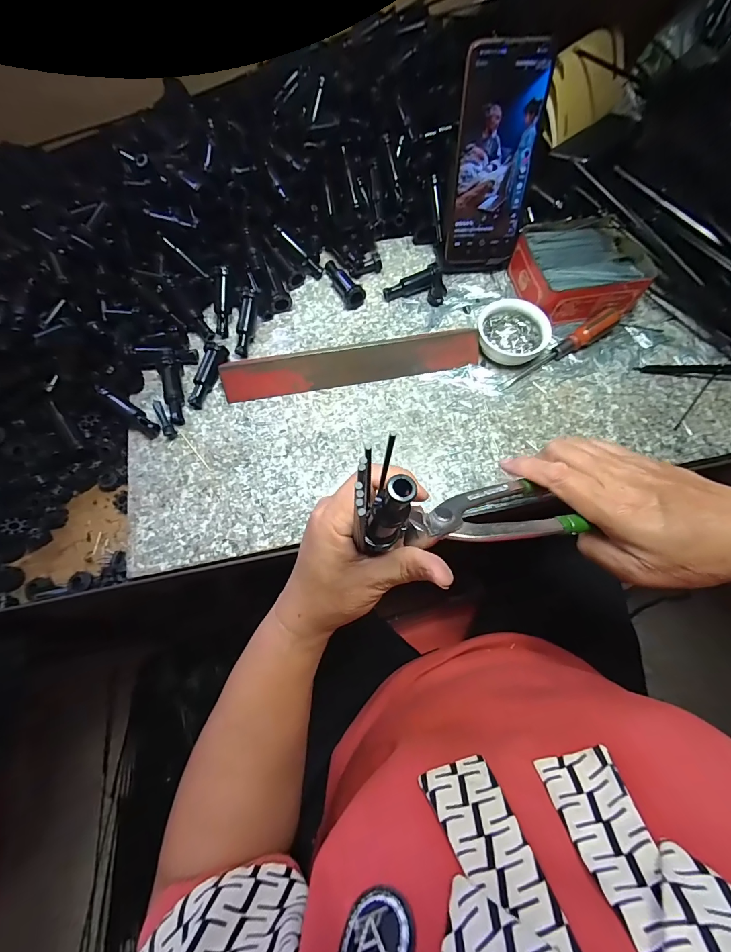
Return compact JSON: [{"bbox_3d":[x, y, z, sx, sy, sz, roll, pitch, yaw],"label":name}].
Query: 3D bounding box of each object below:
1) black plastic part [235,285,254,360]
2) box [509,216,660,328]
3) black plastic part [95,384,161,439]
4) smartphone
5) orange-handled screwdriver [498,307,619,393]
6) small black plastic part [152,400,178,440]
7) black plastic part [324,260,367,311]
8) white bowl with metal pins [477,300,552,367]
[{"bbox_3d":[-0.125,-0.160,0.393,0.014,0.010,0.069,6,90,1],"label":"black plastic part"},{"bbox_3d":[0.233,-0.223,0.416,0.127,0.045,0.104,-8,69,-4],"label":"box"},{"bbox_3d":[-0.227,-0.065,0.364,0.076,0.019,0.015,38,73,13],"label":"black plastic part"},{"bbox_3d":[0.126,-0.303,0.374,0.079,0.169,0.005,-5,45,-1],"label":"smartphone"},{"bbox_3d":[0.202,-0.130,0.392,0.149,0.024,0.020,-32,73,-13],"label":"orange-handled screwdriver"},{"bbox_3d":[-0.195,-0.057,0.364,0.011,0.008,0.052,-30,72,-12],"label":"small black plastic part"},{"bbox_3d":[-0.025,-0.220,0.426,0.019,0.023,0.069,-26,71,-11],"label":"black plastic part"},{"bbox_3d":[0.151,-0.149,0.397,0.071,0.025,0.070,0,69,-1],"label":"white bowl with metal pins"}]

